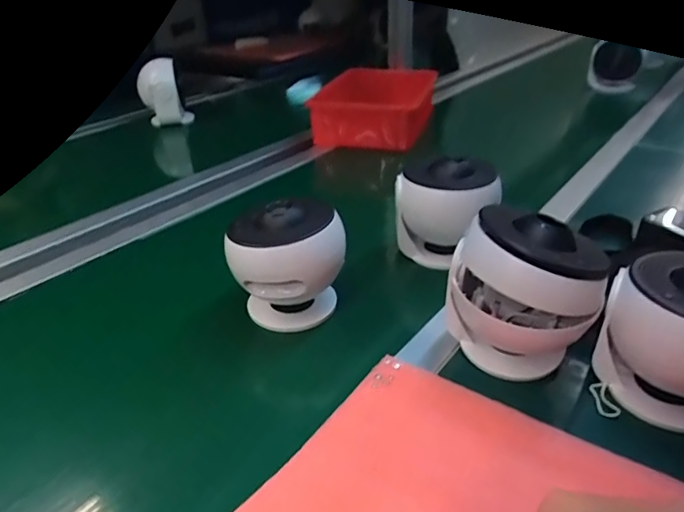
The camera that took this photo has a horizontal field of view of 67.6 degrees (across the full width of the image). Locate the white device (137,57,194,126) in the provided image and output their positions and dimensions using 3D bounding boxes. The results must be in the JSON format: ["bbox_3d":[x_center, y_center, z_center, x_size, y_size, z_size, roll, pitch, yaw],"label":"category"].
[{"bbox_3d":[-0.409,-0.375,1.170,0.100,0.131,0.108,-13,32,-16],"label":"white device"}]

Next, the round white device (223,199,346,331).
[{"bbox_3d":[-0.053,0.012,0.508,0.107,0.115,0.086,-12,33,-16],"label":"round white device"}]

